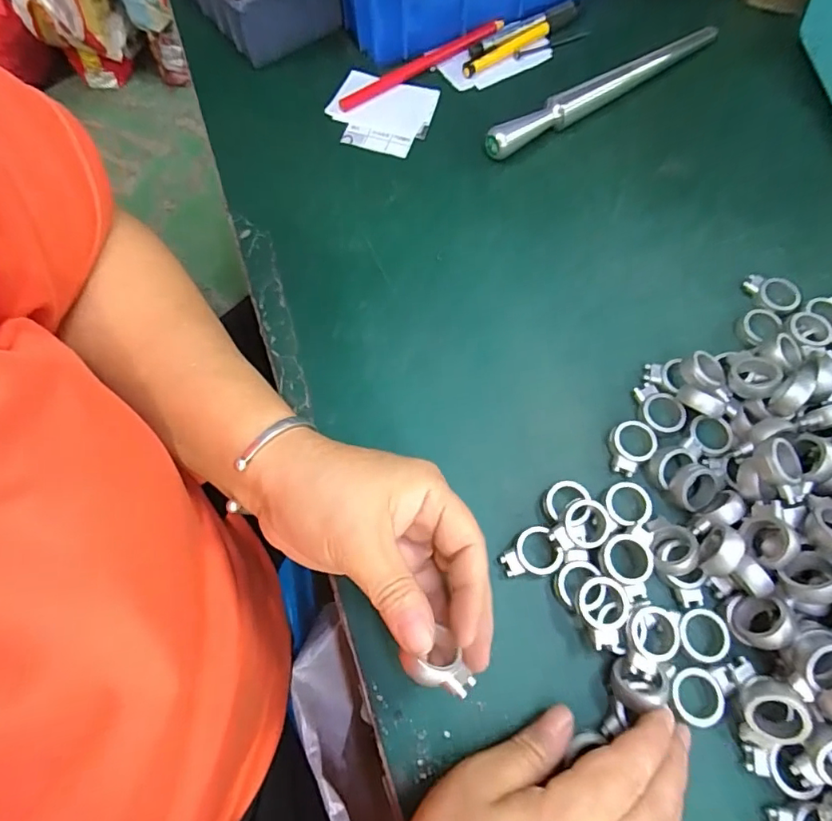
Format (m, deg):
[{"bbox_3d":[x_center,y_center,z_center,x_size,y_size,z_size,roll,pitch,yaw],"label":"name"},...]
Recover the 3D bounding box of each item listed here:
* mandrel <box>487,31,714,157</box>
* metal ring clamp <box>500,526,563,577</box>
[{"bbox_3d":[0.150,-0.252,0.398,0.227,0.022,0.017,-32,73,-12],"label":"mandrel"},{"bbox_3d":[0.063,0.080,0.278,0.031,0.013,0.025,-23,71,-9],"label":"metal ring clamp"}]

